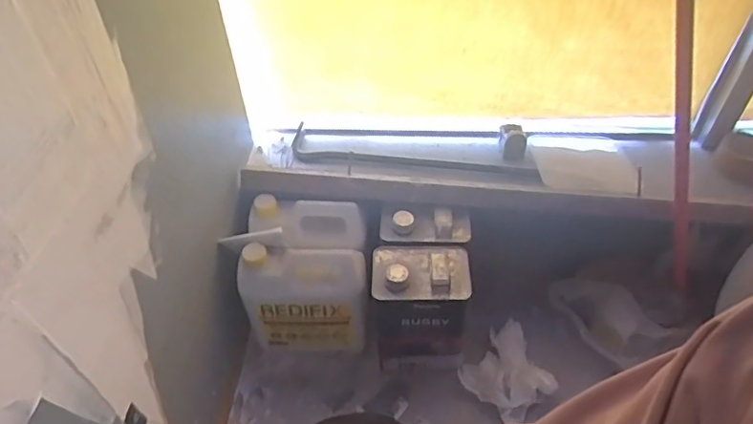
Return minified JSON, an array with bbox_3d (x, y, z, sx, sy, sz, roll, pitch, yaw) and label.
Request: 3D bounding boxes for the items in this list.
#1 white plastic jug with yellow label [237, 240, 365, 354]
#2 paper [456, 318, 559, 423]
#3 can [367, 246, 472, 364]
[{"bbox_3d":[-0.119,0.152,0.946,0.202,0.223,0.094,1,46,4],"label":"white plastic jug with yellow label"},{"bbox_3d":[0.247,0.281,0.955,0.163,0.068,0.147,-34,54,-27],"label":"paper"},{"bbox_3d":[0.073,0.168,0.923,0.158,0.223,0.105,1,46,3],"label":"can"}]

